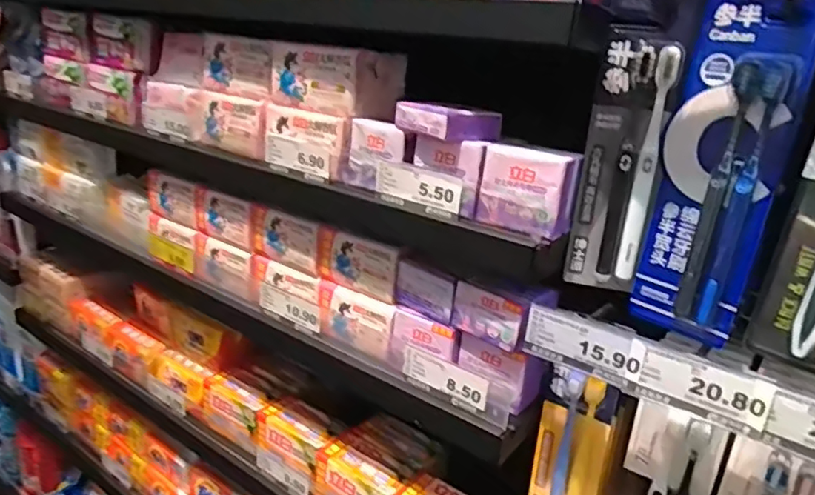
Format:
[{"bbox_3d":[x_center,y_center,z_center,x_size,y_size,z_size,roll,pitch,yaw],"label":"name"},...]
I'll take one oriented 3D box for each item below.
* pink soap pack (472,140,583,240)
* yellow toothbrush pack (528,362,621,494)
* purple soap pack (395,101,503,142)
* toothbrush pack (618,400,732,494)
[{"bbox_3d":[0.098,-0.050,0.476,0.070,0.066,0.043,18,22,30],"label":"pink soap pack"},{"bbox_3d":[0.150,0.197,0.542,0.061,0.183,0.023,14,20,21],"label":"yellow toothbrush pack"},{"bbox_3d":[0.036,-0.111,0.506,0.064,0.025,0.068,-8,23,-36],"label":"purple soap pack"},{"bbox_3d":[0.215,0.220,0.500,0.068,0.182,0.026,20,23,35],"label":"toothbrush pack"}]

